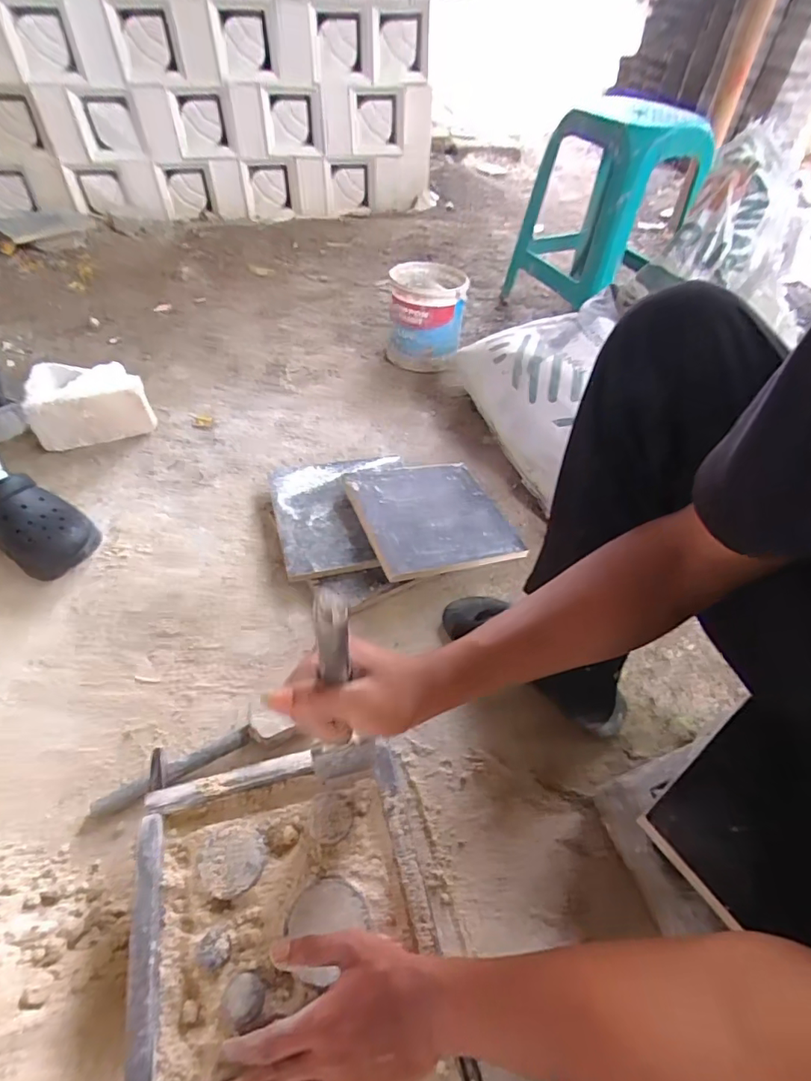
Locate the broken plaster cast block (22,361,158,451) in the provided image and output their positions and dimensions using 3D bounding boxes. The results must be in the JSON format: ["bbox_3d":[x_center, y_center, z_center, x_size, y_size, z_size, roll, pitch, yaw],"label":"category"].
[{"bbox_3d":[-0.617,-0.274,1.005,0.202,0.104,0.151,-16,53,-17],"label":"broken plaster cast block"}]

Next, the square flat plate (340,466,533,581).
[{"bbox_3d":[0.046,-0.049,0.881,0.262,0.015,0.247,-7,50,-26],"label":"square flat plate"}]

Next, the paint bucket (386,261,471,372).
[{"bbox_3d":[0.047,-0.531,1.225,0.170,0.193,0.185,3,49,-4],"label":"paint bucket"}]

